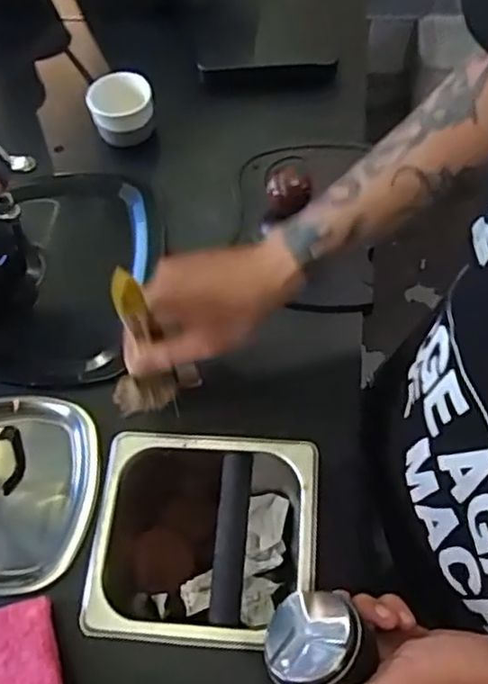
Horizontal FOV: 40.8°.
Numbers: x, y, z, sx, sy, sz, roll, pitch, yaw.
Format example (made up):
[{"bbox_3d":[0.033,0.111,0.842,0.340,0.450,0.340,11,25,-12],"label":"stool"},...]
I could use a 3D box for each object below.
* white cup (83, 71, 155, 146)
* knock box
[{"bbox_3d":[-0.129,-0.245,0.700,0.065,0.051,0.058,-11,61,-3],"label":"white cup"},{"bbox_3d":[-0.029,0.175,0.565,0.178,0.121,0.163,2,61,4],"label":"knock box"}]

